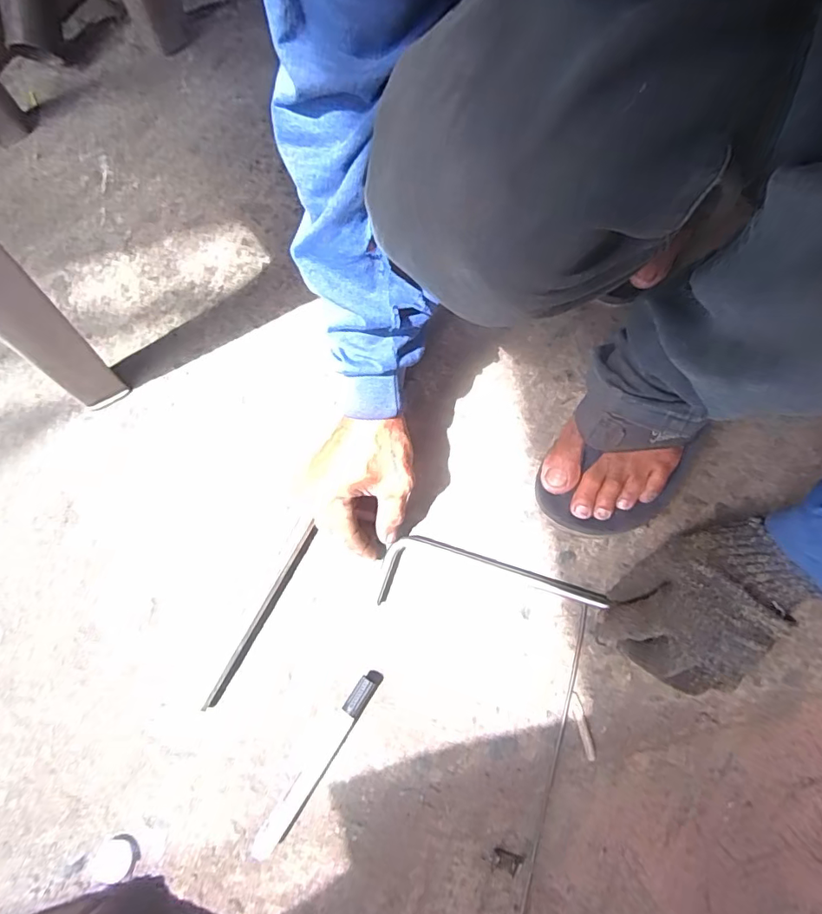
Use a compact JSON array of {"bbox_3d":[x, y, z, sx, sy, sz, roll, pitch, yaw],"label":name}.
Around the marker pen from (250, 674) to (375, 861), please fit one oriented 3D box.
[{"bbox_3d":[-0.075,0.237,0.389,0.016,0.013,0.142,31,76,10],"label":"marker pen"}]

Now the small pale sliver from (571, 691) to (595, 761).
[{"bbox_3d":[0.136,0.211,0.394,0.008,0.004,0.049,-12,73,-3],"label":"small pale sliver"}]

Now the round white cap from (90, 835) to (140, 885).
[{"bbox_3d":[-0.219,0.299,0.372,0.030,0.004,0.030,0,72,1],"label":"round white cap"}]

